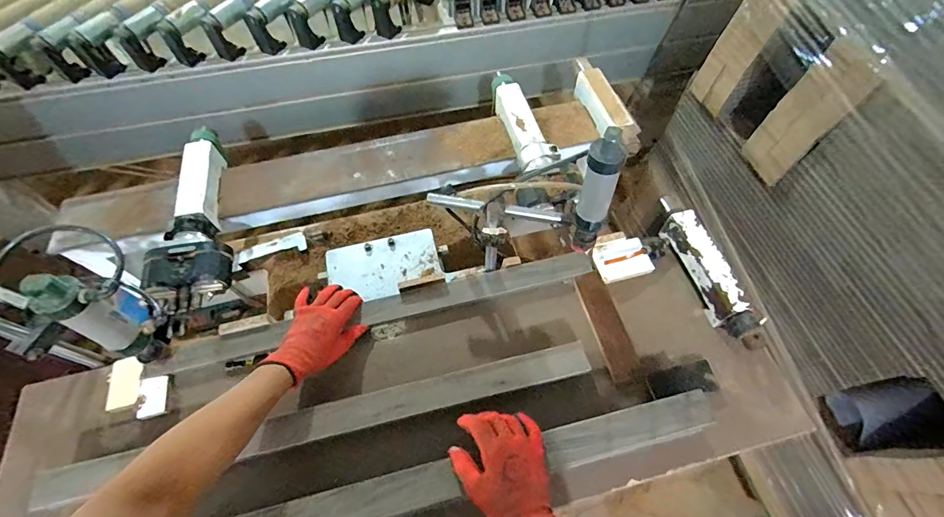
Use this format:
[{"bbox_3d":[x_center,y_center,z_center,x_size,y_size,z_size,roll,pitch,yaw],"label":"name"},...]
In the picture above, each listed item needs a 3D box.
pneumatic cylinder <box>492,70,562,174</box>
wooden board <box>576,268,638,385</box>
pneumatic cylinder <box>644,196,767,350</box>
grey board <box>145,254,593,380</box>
[{"bbox_3d":[0.110,-0.320,0.958,0.080,0.058,0.319,-13,61,-7],"label":"pneumatic cylinder"},{"bbox_3d":[0.231,0.113,0.706,0.049,0.013,0.192,-12,61,-6],"label":"wooden board"},{"bbox_3d":[0.412,0.027,0.720,0.054,0.070,0.275,-17,62,-10],"label":"pneumatic cylinder"},{"bbox_3d":[-0.157,0.092,0.718,0.747,0.031,0.048,-13,61,-5],"label":"grey board"}]

